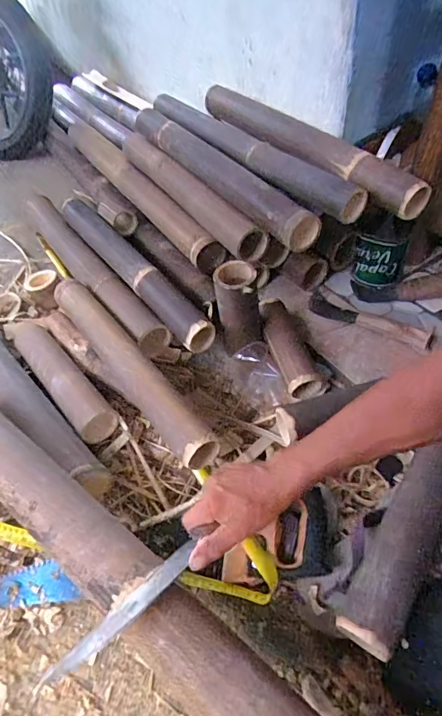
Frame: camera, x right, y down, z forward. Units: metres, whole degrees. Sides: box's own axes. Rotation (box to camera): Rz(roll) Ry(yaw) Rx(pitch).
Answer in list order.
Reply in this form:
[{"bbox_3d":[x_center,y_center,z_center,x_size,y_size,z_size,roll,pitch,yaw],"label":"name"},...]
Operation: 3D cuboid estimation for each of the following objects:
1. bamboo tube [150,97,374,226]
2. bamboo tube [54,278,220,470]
[{"bbox_3d":[0.030,-0.447,0.877,0.060,0.060,0.642,-30,56,-22],"label":"bamboo tube"},{"bbox_3d":[-0.166,0.008,0.743,0.071,0.069,0.485,-32,54,-20],"label":"bamboo tube"}]

